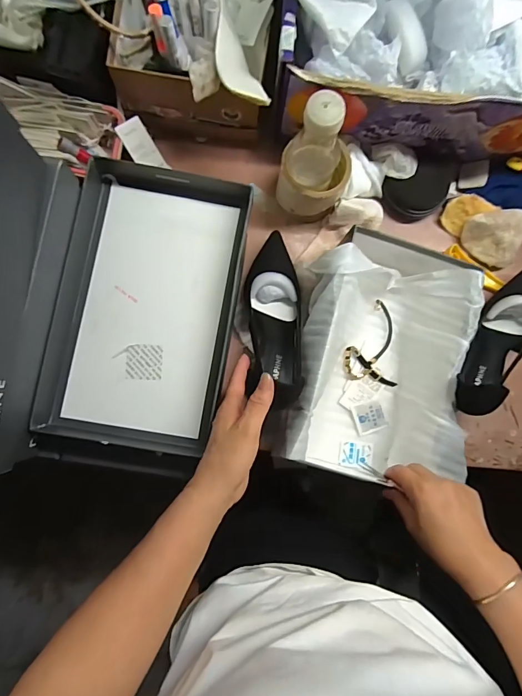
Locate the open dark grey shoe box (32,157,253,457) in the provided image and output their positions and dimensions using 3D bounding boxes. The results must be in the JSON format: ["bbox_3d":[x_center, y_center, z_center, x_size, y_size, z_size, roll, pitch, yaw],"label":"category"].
[{"bbox_3d":[-0.125,-0.045,0.461,0.186,0.063,0.314,10,85,-3],"label":"open dark grey shoe box"}]

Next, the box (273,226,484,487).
[{"bbox_3d":[0.153,0.017,0.518,0.213,0.095,0.291,6,85,-3],"label":"box"}]

